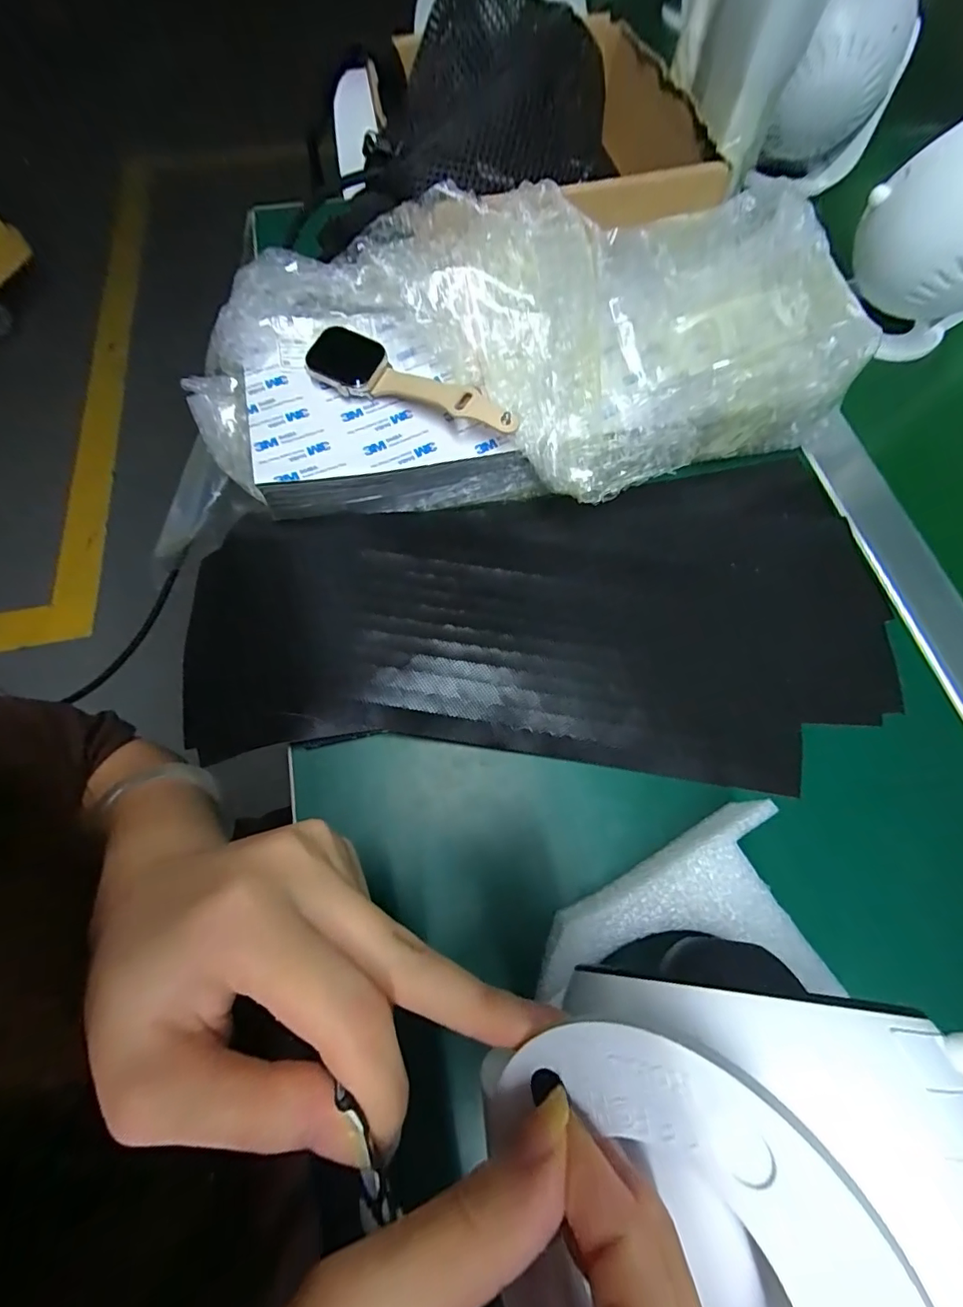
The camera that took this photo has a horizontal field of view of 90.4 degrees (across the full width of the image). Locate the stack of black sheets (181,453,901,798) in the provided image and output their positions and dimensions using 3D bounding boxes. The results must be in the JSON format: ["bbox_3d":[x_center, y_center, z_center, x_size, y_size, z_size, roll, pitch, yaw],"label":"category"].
[{"bbox_3d":[0.031,-0.020,0.266,0.368,0.015,0.181,-4,69,-2],"label":"stack of black sheets"}]

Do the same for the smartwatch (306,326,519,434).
[{"bbox_3d":[-0.041,-0.147,0.270,0.127,0.016,0.034,31,71,11],"label":"smartwatch"}]

